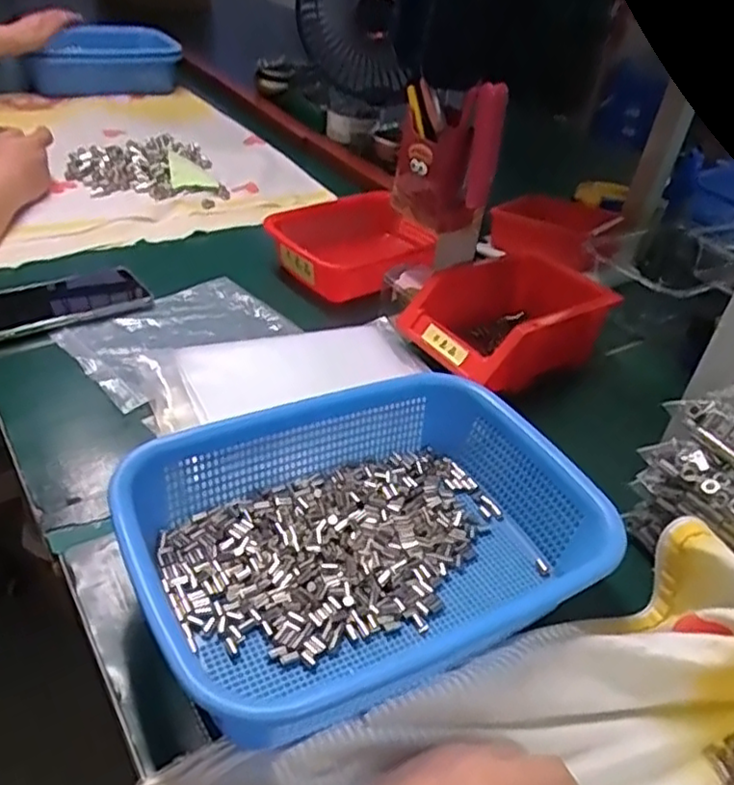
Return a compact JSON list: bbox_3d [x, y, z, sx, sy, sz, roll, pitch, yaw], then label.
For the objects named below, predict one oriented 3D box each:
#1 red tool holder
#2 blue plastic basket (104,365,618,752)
[{"bbox_3d":[0.071,-0.214,0.611,0.083,0.126,0.064,7,38,-2],"label":"red tool holder"},{"bbox_3d":[0.000,0.092,0.437,0.294,0.070,0.205,-12,42,-24],"label":"blue plastic basket"}]

